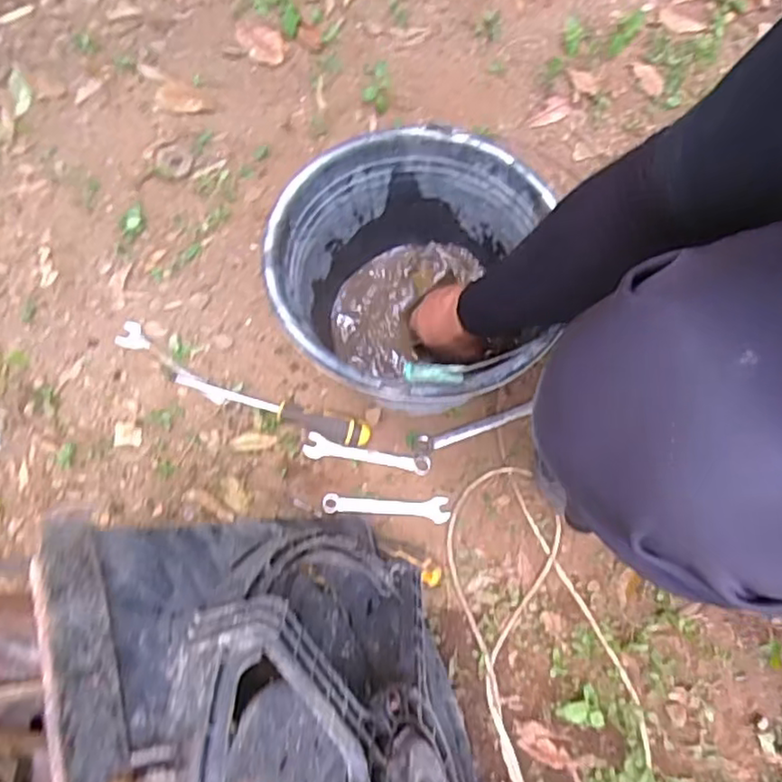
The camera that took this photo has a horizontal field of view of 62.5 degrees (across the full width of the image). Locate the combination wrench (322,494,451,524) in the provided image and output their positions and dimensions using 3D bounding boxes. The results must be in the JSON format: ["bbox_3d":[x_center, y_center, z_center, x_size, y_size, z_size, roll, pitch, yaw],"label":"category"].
[{"bbox_3d":[-0.005,0.132,0.735,0.142,0.005,0.028,3,75,2],"label":"combination wrench"}]

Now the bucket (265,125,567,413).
[{"bbox_3d":[0.010,-0.097,0.664,0.242,0.208,0.261,1,71,-2],"label":"bucket"}]

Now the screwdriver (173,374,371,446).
[{"bbox_3d":[-0.140,0.020,0.740,0.238,0.027,0.026,16,76,5],"label":"screwdriver"}]

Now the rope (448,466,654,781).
[{"bbox_3d":[0.166,0.292,0.667,0.165,0.024,0.434,-7,75,-1],"label":"rope"}]

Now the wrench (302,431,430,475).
[{"bbox_3d":[-0.027,0.073,0.755,0.146,0.006,0.027,9,76,3],"label":"wrench"}]

